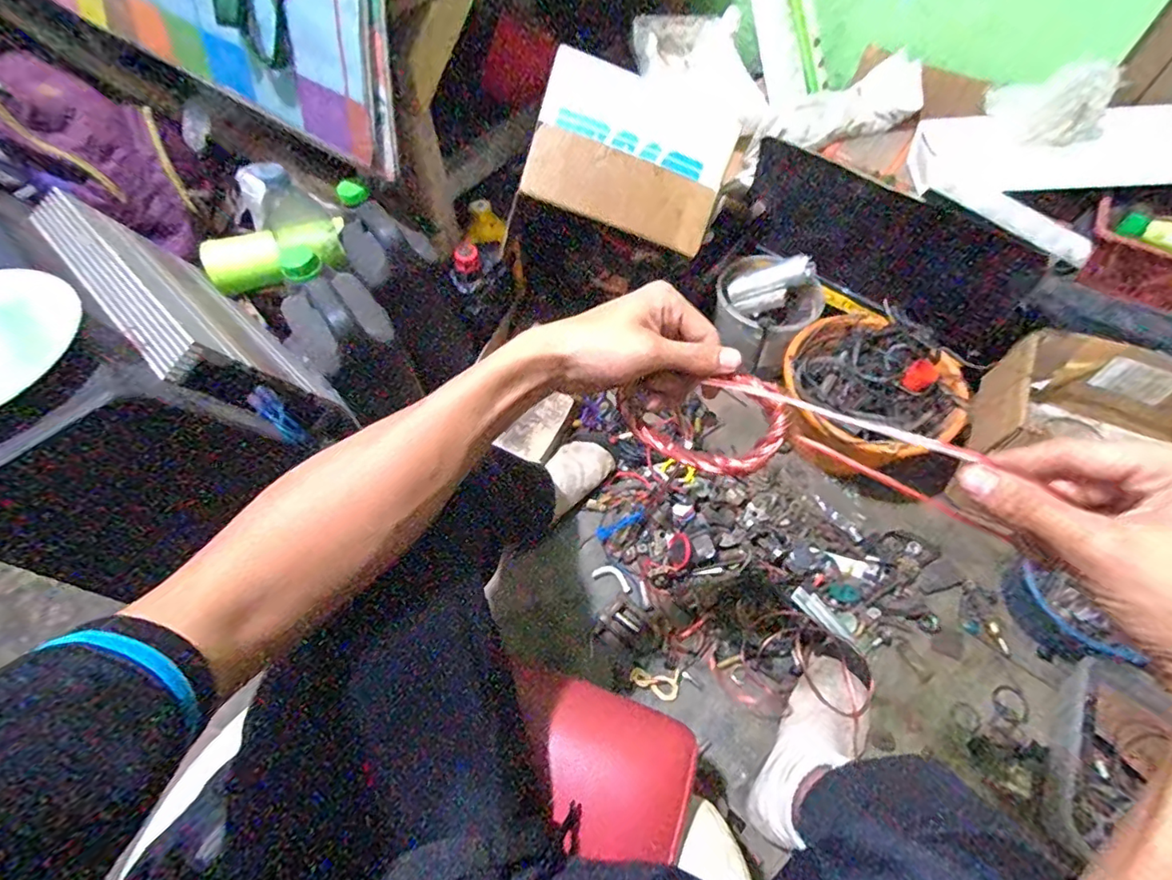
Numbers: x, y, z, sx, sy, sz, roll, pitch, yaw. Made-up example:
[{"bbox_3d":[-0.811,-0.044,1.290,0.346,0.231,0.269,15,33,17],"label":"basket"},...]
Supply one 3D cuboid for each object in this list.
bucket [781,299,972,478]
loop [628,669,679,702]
[{"bbox_3d":[0.420,-0.054,0.832,0.240,0.178,0.258,0,59,1],"label":"bucket"},{"bbox_3d":[0.093,0.329,0.720,0.064,0.011,0.037,2,59,2],"label":"loop"}]

